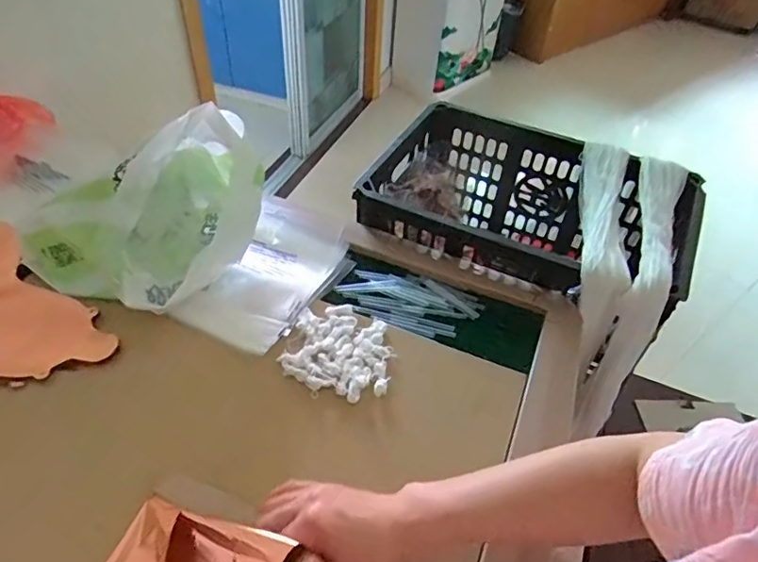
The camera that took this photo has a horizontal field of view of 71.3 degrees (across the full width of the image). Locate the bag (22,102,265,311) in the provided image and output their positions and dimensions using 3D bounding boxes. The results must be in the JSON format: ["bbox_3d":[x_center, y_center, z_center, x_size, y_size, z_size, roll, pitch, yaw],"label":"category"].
[{"bbox_3d":[-0.267,-0.093,0.629,0.176,0.153,0.255,34,51,25],"label":"bag"}]

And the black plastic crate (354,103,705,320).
[{"bbox_3d":[0.214,-0.069,0.835,0.450,0.218,0.316,22,47,17],"label":"black plastic crate"}]

